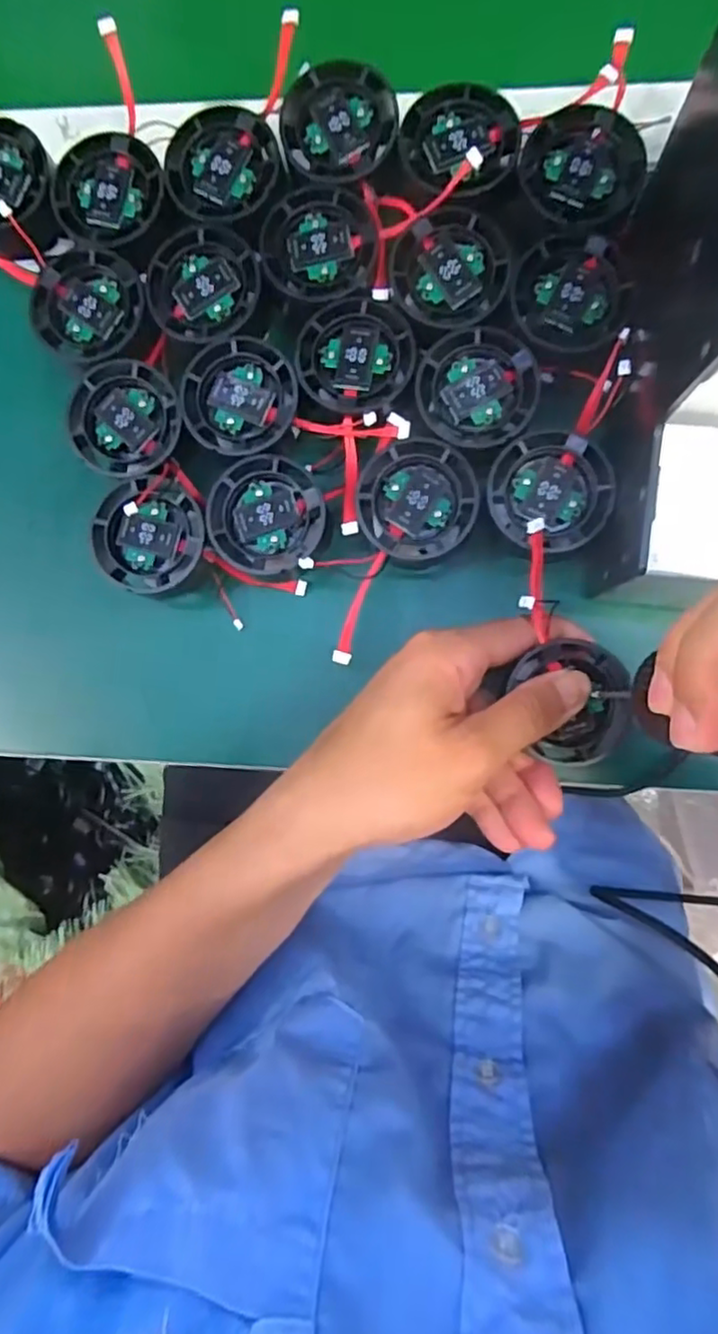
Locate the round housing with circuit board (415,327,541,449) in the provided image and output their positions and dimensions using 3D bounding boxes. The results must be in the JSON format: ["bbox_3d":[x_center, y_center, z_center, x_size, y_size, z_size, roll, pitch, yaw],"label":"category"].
[{"bbox_3d":[0.052,-0.123,0.289,0.051,0.014,0.049,2,87,5],"label":"round housing with circuit board"}]

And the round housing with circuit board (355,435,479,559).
[{"bbox_3d":[0.026,-0.074,0.292,0.050,0.015,0.049,6,88,6],"label":"round housing with circuit board"}]

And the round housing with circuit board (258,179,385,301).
[{"bbox_3d":[-0.018,-0.190,0.296,0.051,0.007,0.049,0,87,5],"label":"round housing with circuit board"}]

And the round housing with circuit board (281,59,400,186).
[{"bbox_3d":[-0.008,-0.242,0.295,0.050,0.012,0.052,3,87,6],"label":"round housing with circuit board"}]

